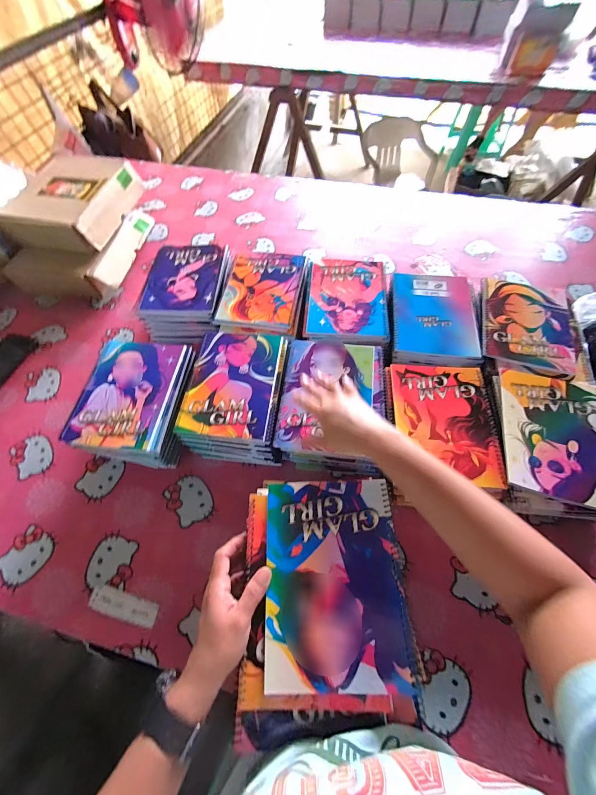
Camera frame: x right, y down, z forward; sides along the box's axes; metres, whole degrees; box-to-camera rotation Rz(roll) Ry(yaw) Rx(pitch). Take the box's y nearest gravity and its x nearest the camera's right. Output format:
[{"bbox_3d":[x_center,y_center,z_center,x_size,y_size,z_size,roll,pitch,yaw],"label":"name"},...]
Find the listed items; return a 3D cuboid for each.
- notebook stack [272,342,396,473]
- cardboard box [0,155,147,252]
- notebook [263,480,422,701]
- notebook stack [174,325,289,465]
[{"bbox_3d":[0.059,0.013,0.519,0.171,0.091,0.207,5,63,4],"label":"notebook stack"},{"bbox_3d":[-0.546,-0.490,0.741,0.232,0.071,0.291,7,63,6],"label":"cardboard box"},{"bbox_3d":[0.039,0.194,0.328,0.145,0.011,0.198,-2,63,1],"label":"notebook"},{"bbox_3d":[-0.104,-0.004,0.548,0.163,0.099,0.222,8,63,6],"label":"notebook stack"}]

